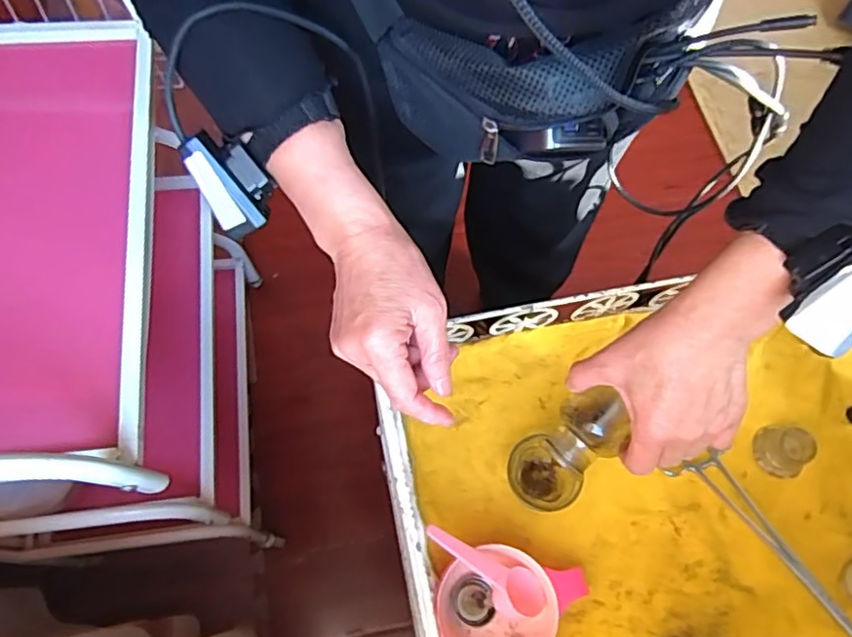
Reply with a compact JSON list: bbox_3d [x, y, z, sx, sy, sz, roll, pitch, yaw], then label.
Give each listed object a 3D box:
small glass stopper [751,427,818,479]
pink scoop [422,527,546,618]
[{"bbox_3d":[0.303,0.113,0.520,0.037,0.035,0.038,2,67,-1],"label":"small glass stopper"},{"bbox_3d":[0.042,0.182,0.444,0.102,0.018,0.034,36,70,-7],"label":"pink scoop"}]

